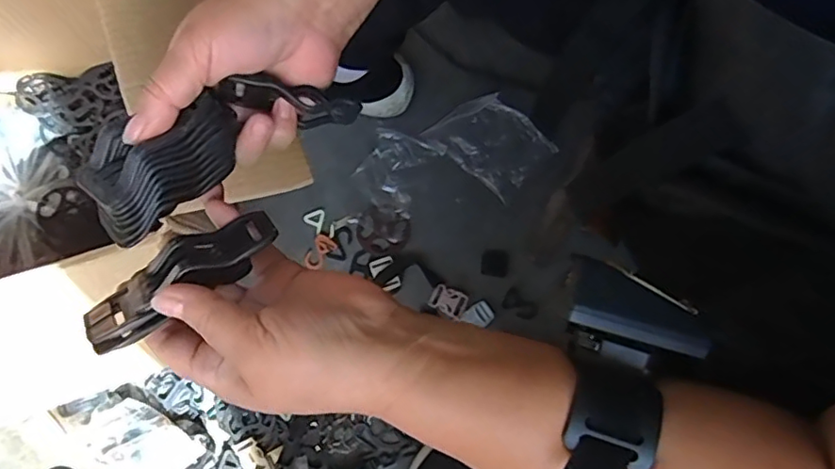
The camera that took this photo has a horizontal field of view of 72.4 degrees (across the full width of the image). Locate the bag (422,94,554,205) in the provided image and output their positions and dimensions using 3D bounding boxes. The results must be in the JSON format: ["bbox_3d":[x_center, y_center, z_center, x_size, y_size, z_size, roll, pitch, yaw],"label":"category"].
[{"bbox_3d":[0.098,-0.127,0.754,0.137,0.016,0.104,41,82,7],"label":"bag"}]

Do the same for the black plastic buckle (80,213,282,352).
[{"bbox_3d":[-0.111,0.018,0.270,0.093,0.030,0.034,-36,81,-18],"label":"black plastic buckle"}]

